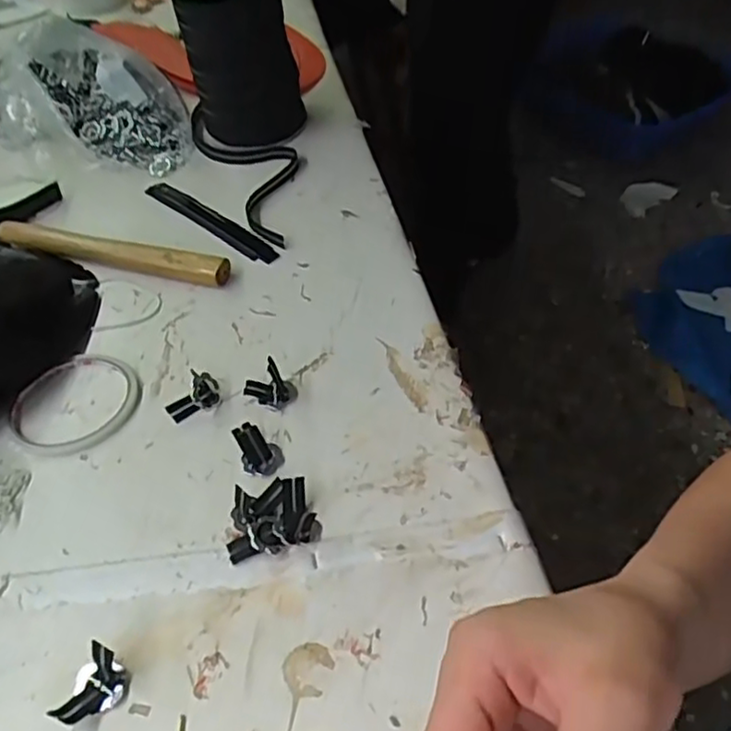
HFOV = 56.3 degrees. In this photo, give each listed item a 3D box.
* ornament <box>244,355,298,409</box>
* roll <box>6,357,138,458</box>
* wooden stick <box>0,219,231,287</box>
[{"bbox_3d":[-0.064,0.010,0.451,0.033,0.032,0.022,-13,48,-8],"label":"ornament"},{"bbox_3d":[-0.196,0.025,0.461,0.079,0.006,0.084,34,58,30],"label":"roll"},{"bbox_3d":[-0.213,-0.094,0.564,0.213,0.022,0.025,11,49,14],"label":"wooden stick"}]

